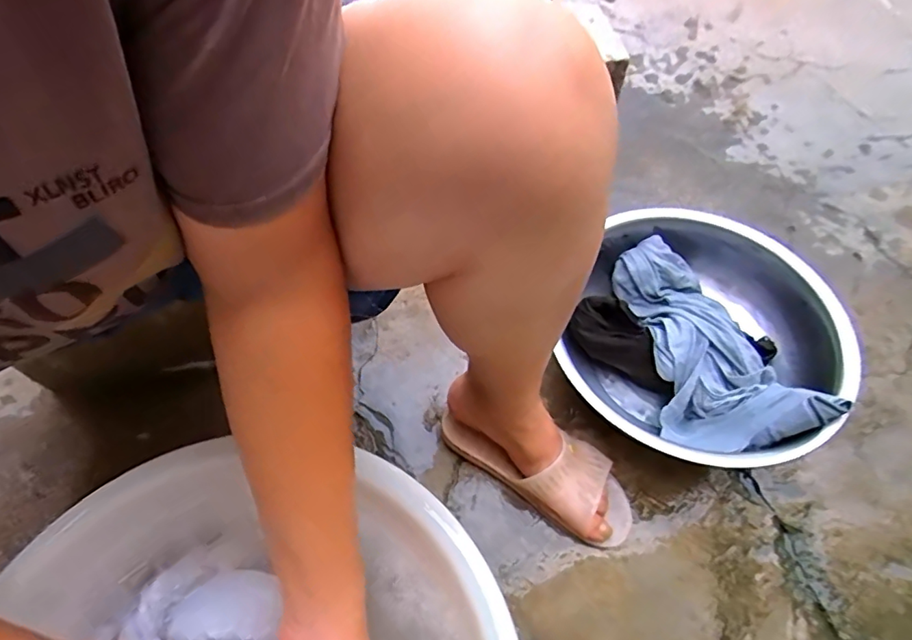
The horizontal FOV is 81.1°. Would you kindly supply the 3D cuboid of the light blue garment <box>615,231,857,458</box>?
[{"bbox_3d":[0.306,0.030,0.670,0.135,0.123,0.286,-9,58,-6],"label":"light blue garment"}]

